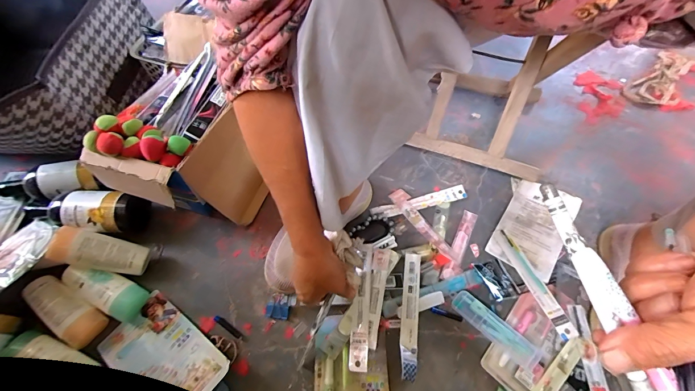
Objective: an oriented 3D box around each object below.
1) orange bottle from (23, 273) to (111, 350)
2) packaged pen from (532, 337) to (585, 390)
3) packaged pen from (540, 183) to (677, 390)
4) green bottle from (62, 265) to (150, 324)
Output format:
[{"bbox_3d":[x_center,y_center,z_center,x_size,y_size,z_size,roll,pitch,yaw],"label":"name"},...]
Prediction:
[{"bbox_3d":[-0.390,0.157,0.437,0.111,0.037,0.046,35,65,16],"label":"orange bottle"},{"bbox_3d":[0.277,0.251,0.425,0.150,0.009,0.026,-36,68,-20],"label":"packaged pen"},{"bbox_3d":[0.142,0.053,0.175,0.014,0.010,0.129,-22,79,-14],"label":"packaged pen"},{"bbox_3d":[-0.343,0.134,0.446,0.122,0.031,0.046,29,63,0],"label":"green bottle"}]

